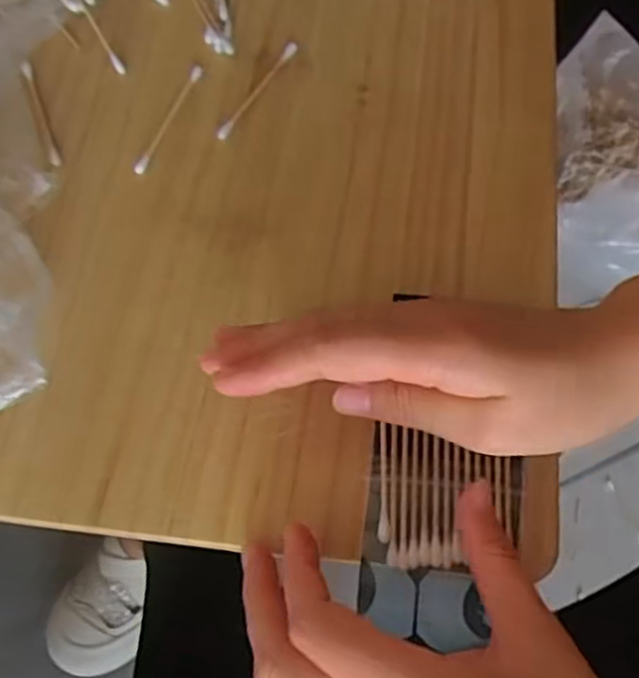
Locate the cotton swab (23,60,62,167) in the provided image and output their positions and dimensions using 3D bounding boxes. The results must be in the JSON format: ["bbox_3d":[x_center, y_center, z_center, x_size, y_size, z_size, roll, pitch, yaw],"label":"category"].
[{"bbox_3d":[-0.146,-0.118,0.363,0.005,0.004,0.072,-21,70,-7],"label":"cotton swab"}]

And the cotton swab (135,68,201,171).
[{"bbox_3d":[-0.078,-0.115,0.360,0.006,0.004,0.072,21,71,9],"label":"cotton swab"}]

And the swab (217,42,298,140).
[{"bbox_3d":[-0.032,-0.132,0.366,0.008,0.004,0.072,30,72,12],"label":"swab"}]

